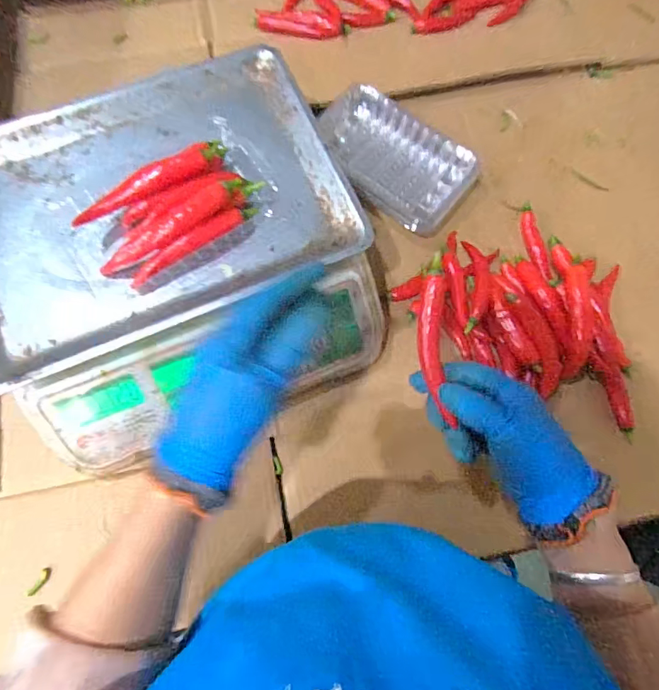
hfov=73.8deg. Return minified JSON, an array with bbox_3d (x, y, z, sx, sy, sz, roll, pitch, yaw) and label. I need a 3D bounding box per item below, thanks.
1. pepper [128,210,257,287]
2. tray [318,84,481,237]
[{"bbox_3d":[-0.115,-0.087,0.369,0.119,0.015,0.015,-34,78,-10],"label":"pepper"},{"bbox_3d":[0.077,-0.225,0.516,0.187,0.026,0.119,39,77,9],"label":"tray"}]

